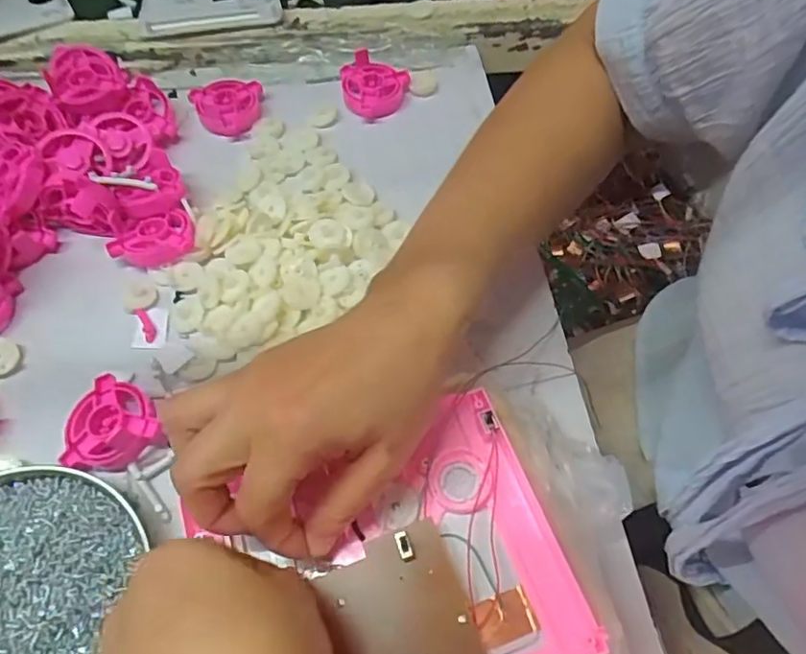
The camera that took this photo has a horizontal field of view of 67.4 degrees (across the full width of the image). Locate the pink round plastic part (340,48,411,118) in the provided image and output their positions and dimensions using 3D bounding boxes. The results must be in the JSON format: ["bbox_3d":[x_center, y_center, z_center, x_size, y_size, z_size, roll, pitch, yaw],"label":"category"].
[{"bbox_3d":[-0.022,-0.193,0.483,0.054,0.026,0.051,1,60,-1],"label":"pink round plastic part"}]

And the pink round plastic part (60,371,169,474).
[{"bbox_3d":[-0.166,0.052,0.344,0.052,0.020,0.053,1,60,-1],"label":"pink round plastic part"}]

